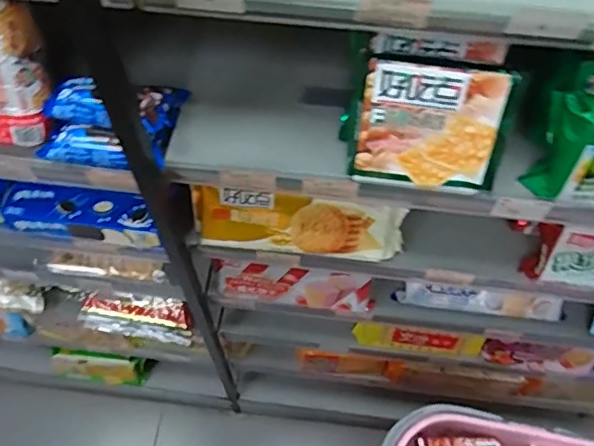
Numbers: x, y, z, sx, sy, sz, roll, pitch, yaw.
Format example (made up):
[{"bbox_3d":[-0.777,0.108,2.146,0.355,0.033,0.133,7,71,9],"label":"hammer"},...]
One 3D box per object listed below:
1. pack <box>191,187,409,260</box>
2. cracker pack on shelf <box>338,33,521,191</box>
[{"bbox_3d":[0.005,-0.007,0.683,0.242,0.082,0.055,5,33,0],"label":"pack"},{"bbox_3d":[0.119,-0.103,0.523,0.149,0.127,0.057,8,33,5],"label":"cracker pack on shelf"}]

